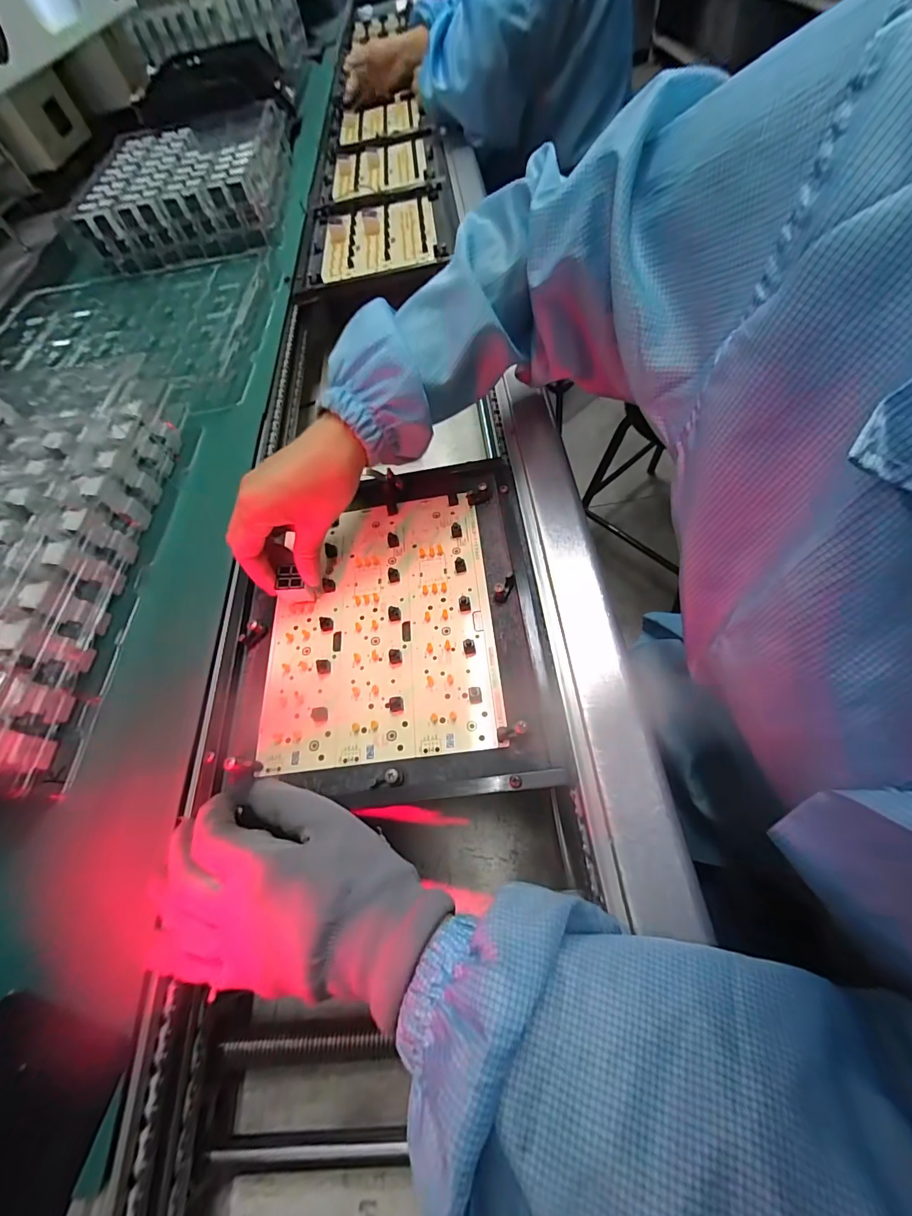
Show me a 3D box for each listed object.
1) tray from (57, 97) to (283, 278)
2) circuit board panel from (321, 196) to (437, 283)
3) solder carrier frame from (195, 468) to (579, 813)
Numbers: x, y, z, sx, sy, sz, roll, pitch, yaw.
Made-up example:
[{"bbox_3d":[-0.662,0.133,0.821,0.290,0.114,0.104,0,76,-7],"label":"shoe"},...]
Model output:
[{"bbox_3d":[-0.429,-0.692,0.707,0.285,0.073,0.410,-11,58,3],"label":"tray"},{"bbox_3d":[-0.111,-0.542,0.634,0.162,0.013,0.210,-9,59,5],"label":"circuit board panel"},{"bbox_3d":[-0.055,0.003,0.327,0.222,0.023,0.261,-5,59,1],"label":"solder carrier frame"}]

